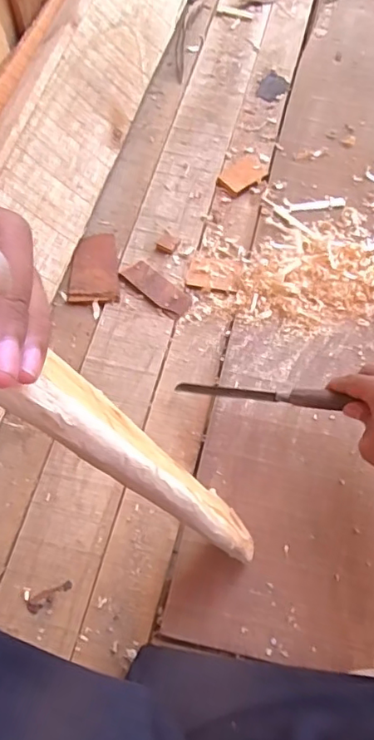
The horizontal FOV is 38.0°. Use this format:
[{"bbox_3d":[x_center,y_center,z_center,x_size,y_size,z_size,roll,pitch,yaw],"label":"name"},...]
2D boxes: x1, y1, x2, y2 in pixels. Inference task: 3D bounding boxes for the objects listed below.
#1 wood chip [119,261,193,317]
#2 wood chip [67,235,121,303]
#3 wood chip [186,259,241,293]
[{"bbox_3d":[-0.036,-0.097,0.643,0.087,0.010,0.032,35,69,14],"label":"wood chip"},{"bbox_3d":[-0.109,-0.124,0.655,0.058,0.011,0.095,1,65,0],"label":"wood chip"},{"bbox_3d":[0.033,-0.114,0.654,0.063,0.007,0.039,12,66,5],"label":"wood chip"}]

